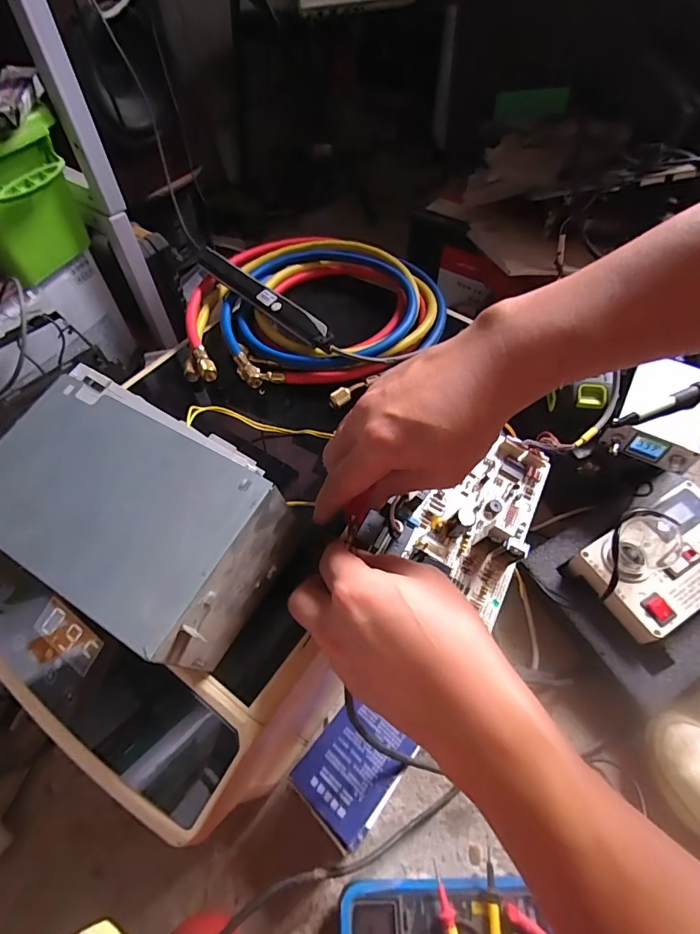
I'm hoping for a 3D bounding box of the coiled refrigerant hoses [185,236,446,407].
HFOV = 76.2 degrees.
[{"bbox_3d":[-0.039,-0.172,0.474,0.276,0.036,0.245,9,55,9],"label":"coiled refrigerant hoses"}]

